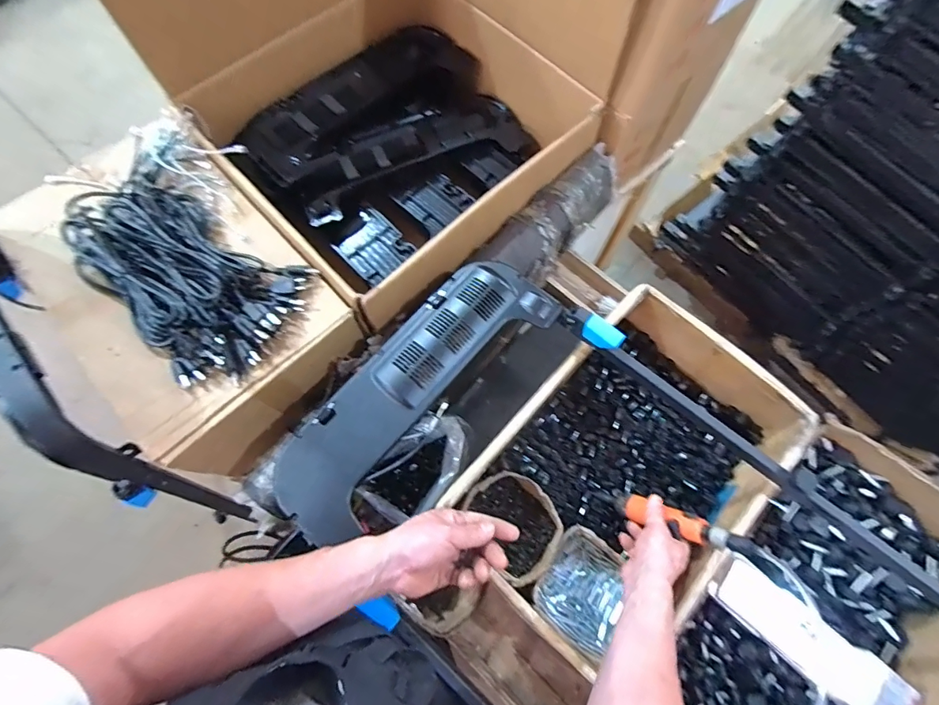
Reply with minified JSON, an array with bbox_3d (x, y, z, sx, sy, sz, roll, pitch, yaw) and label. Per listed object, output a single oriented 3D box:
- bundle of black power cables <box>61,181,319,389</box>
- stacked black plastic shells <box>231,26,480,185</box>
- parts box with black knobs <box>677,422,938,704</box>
[{"bbox_3d":[-0.457,-0.126,0.672,0.399,0.054,0.242,29,73,10],"label":"bundle of black power cables"},{"bbox_3d":[-0.217,-0.521,0.912,0.523,0.080,0.171,-41,89,-16],"label":"stacked black plastic shells"},{"bbox_3d":[0.509,0.408,0.653,0.311,0.113,0.585,41,76,13],"label":"parts box with black knobs"}]

